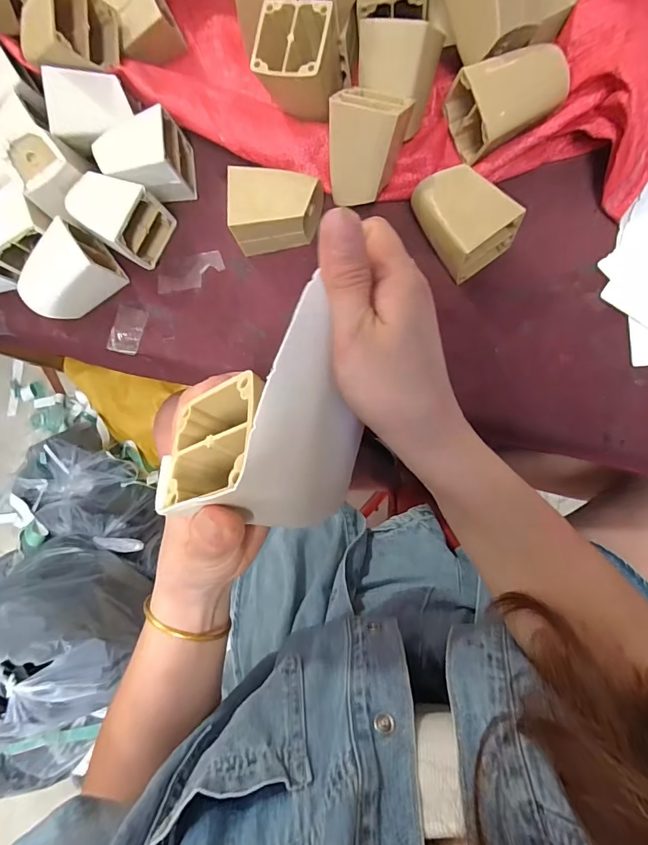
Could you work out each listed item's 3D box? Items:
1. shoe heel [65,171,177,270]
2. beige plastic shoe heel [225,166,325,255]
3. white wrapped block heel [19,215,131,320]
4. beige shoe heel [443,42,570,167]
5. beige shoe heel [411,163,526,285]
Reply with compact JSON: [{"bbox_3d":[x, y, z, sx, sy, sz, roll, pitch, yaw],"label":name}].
[{"bbox_3d":[-0.193,-0.194,0.401,0.077,0.057,0.062,35,91,10],"label":"shoe heel"},{"bbox_3d":[-0.042,-0.182,0.374,0.074,0.050,0.057,5,86,9],"label":"beige plastic shoe heel"},{"bbox_3d":[-0.244,-0.139,0.404,0.083,0.051,0.057,-32,82,5],"label":"white wrapped block heel"},{"bbox_3d":[0.147,-0.258,0.341,0.079,0.062,0.061,-25,82,6],"label":"beige shoe heel"},{"bbox_3d":[0.110,-0.165,0.351,0.055,0.054,0.076,-38,81,4],"label":"beige shoe heel"}]

